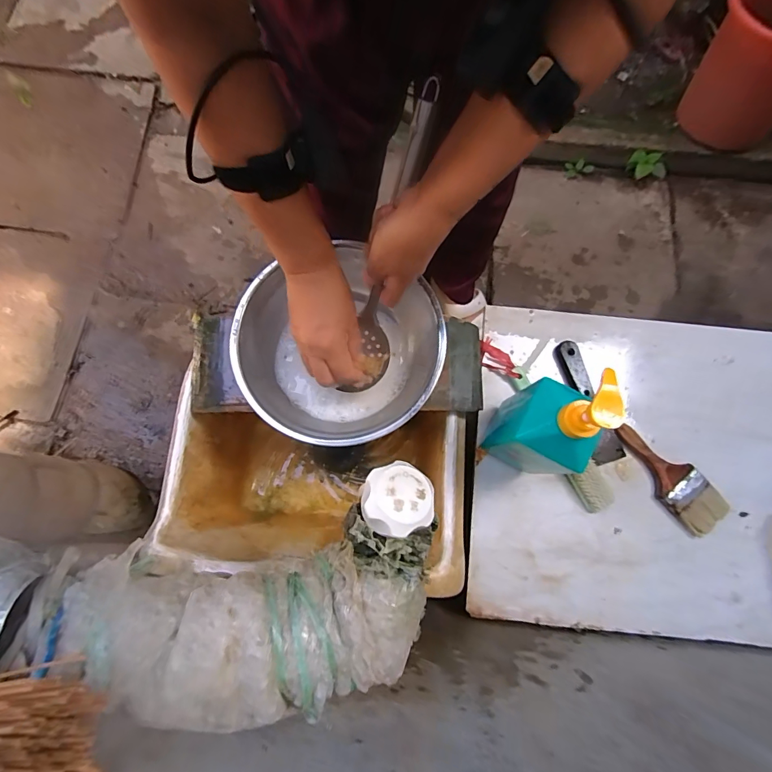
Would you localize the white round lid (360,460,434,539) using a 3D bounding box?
[{"bbox_3d":[0.006,0.068,0.246,0.042,0.016,0.042,7,59,-11],"label":"white round lid"}]

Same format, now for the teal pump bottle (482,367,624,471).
[{"bbox_3d":[0.182,0.049,0.468,0.081,0.272,0.071,28,77,6],"label":"teal pump bottle"}]

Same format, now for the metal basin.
[{"bbox_3d":[-0.056,-0.047,0.517,0.248,0.084,0.219,-12,75,-3],"label":"metal basin"}]

